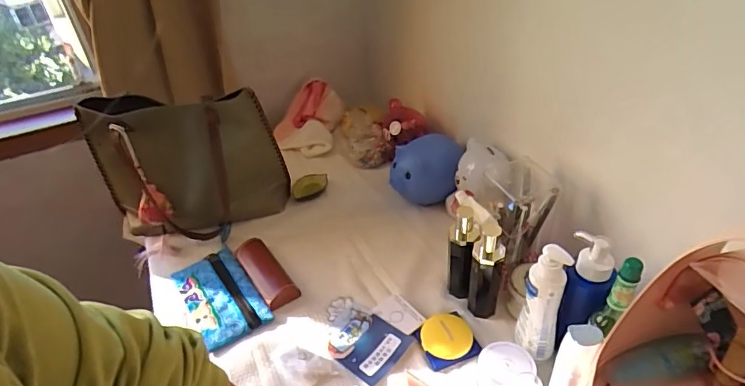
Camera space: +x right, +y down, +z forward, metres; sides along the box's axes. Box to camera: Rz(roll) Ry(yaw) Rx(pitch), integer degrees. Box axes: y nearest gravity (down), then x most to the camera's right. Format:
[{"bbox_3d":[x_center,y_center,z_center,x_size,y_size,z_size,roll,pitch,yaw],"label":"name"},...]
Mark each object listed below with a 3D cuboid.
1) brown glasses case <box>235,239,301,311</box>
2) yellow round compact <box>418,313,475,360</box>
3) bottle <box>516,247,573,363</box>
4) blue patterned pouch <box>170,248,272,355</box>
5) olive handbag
[{"bbox_3d":[-0.194,0.140,0.882,0.057,0.037,0.174,-25,43,-24],"label":"brown glasses case"},{"bbox_3d":[0.114,0.220,0.752,0.076,0.022,0.072,-2,39,2],"label":"yellow round compact"},{"bbox_3d":[0.233,0.153,0.675,0.057,0.180,0.046,16,43,23],"label":"bottle"},{"bbox_3d":[-0.271,0.180,0.862,0.111,0.023,0.209,-26,43,-25],"label":"blue patterned pouch"},{"bbox_3d":[-0.339,-0.045,0.928,0.332,0.288,0.113,-14,40,-12],"label":"olive handbag"}]

